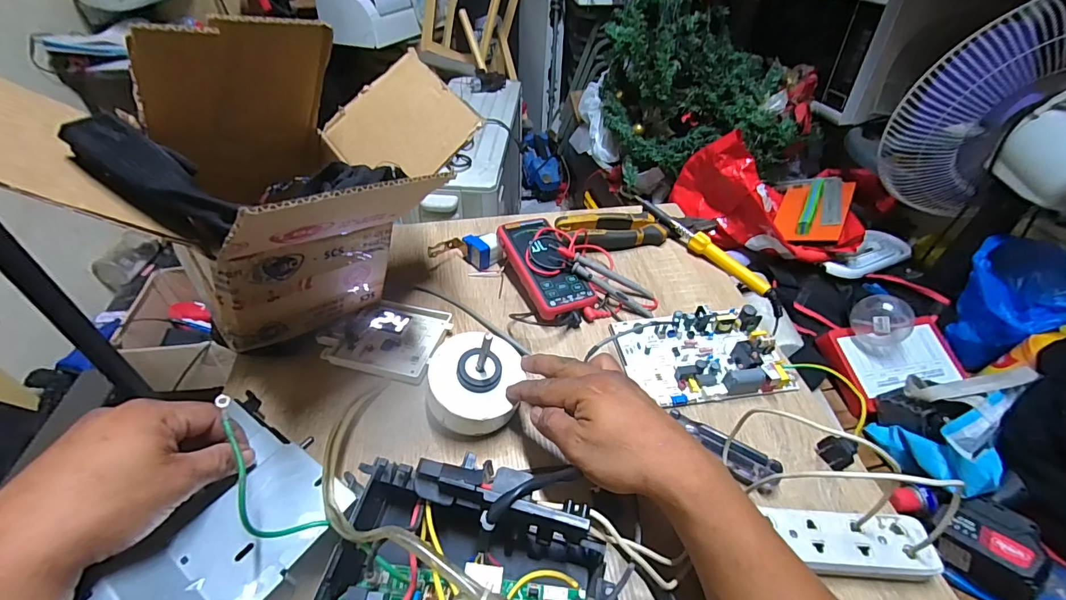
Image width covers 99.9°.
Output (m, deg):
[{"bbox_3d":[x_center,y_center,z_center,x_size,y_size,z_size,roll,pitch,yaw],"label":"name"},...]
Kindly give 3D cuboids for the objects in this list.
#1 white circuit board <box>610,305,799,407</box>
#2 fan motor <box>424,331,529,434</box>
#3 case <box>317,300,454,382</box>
[{"bbox_3d":[0.183,0.054,0.490,0.170,0.030,0.114,-4,45,-7],"label":"white circuit board"},{"bbox_3d":[-0.054,0.065,0.407,0.078,0.098,0.082,11,45,9],"label":"fan motor"},{"bbox_3d":[-0.166,0.039,0.506,0.125,0.012,0.096,11,45,8],"label":"case"}]

